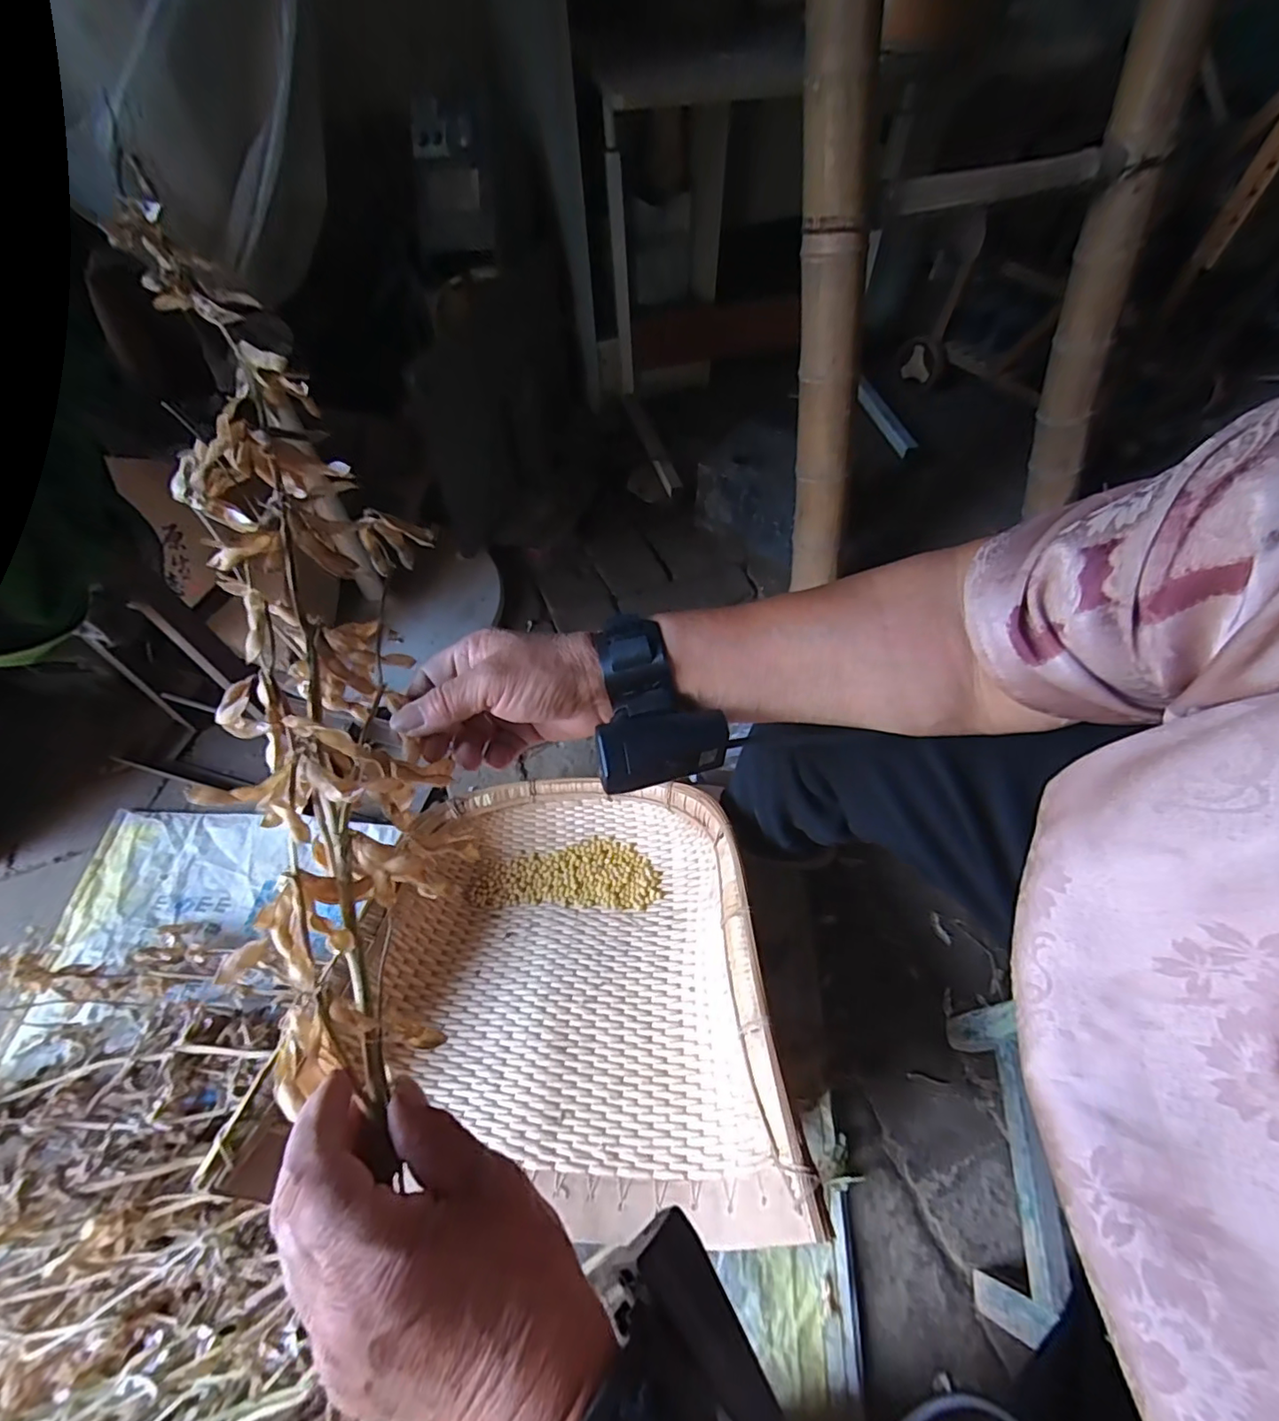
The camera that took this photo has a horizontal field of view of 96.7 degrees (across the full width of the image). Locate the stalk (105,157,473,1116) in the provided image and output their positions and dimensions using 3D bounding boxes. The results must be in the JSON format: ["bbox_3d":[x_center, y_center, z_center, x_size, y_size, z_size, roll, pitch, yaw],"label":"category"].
[{"bbox_3d":[-0.193,-0.078,0.328,0.086,0.083,0.528,-19,71,-7],"label":"stalk"}]

